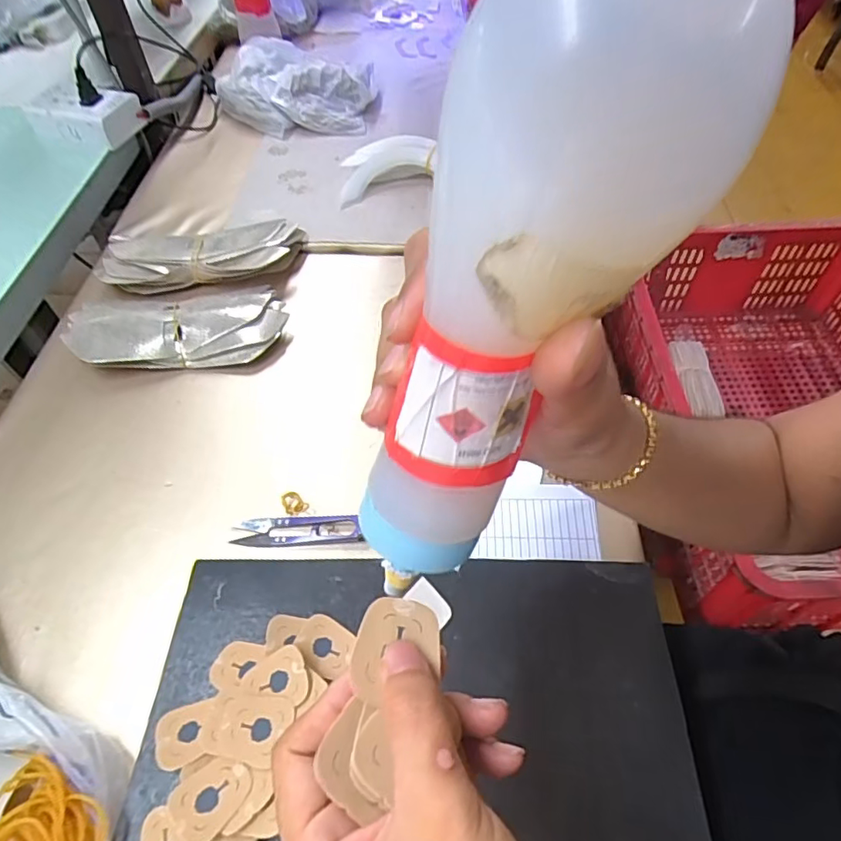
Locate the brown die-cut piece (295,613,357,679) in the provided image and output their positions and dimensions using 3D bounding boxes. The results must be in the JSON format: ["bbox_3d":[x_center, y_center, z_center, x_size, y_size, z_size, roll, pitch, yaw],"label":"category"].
[{"bbox_3d":[-0.057,0.136,0.341,0.035,0.004,0.029,26,55,14],"label":"brown die-cut piece"}]

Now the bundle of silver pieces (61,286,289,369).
[{"bbox_3d":[-0.227,-0.087,0.526,0.192,0.028,0.092,-7,53,-5],"label":"bundle of silver pieces"}]

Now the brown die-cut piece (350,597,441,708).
[{"bbox_3d":[-0.008,0.084,0.207,0.032,0.004,0.038,14,47,-9],"label":"brown die-cut piece"}]

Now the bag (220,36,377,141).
[{"bbox_3d":[-0.172,-0.447,0.749,0.208,0.069,0.118,5,53,4],"label":"bag"}]

